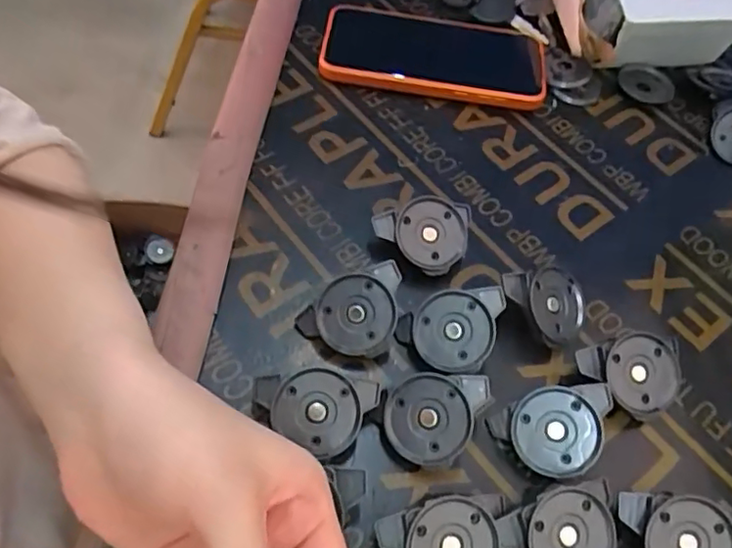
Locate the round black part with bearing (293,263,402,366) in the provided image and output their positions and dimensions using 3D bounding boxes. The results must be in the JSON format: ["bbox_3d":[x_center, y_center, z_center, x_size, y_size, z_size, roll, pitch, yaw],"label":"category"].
[{"bbox_3d":[-0.010,0.018,0.329,0.051,0.014,0.051,0,88,3],"label":"round black part with bearing"}]

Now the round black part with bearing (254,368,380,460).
[{"bbox_3d":[-0.026,0.066,0.299,0.056,0.016,0.038,13,82,2],"label":"round black part with bearing"}]

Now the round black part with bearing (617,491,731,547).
[{"bbox_3d":[0.145,0.122,0.288,0.056,0.020,0.043,25,82,11],"label":"round black part with bearing"}]

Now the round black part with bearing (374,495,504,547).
[{"bbox_3d":[0.033,0.120,0.270,0.057,0.014,0.041,7,77,-8],"label":"round black part with bearing"}]

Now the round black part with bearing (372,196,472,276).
[{"bbox_3d":[0.032,-0.025,0.363,0.054,0.015,0.045,14,81,-3],"label":"round black part with bearing"}]

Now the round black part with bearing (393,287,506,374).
[{"bbox_3d":[0.045,0.026,0.332,0.051,0.013,0.048,-1,85,15],"label":"round black part with bearing"}]

